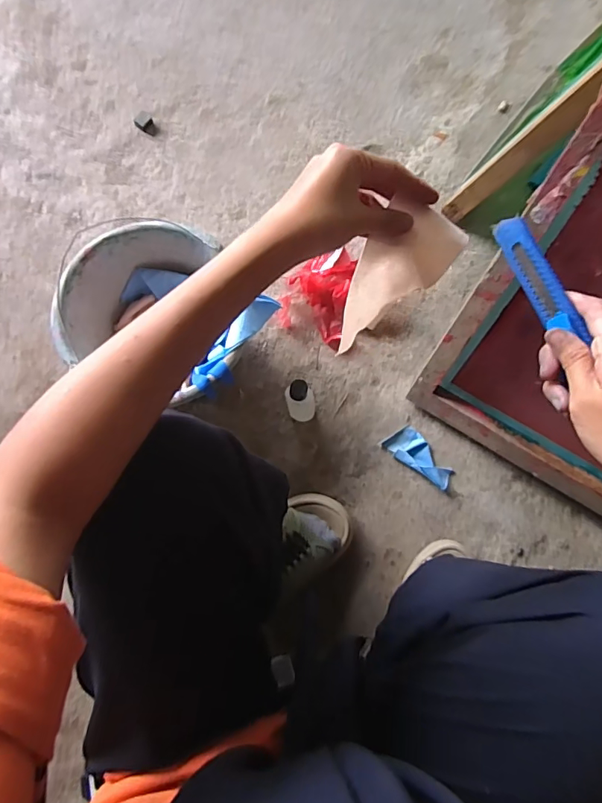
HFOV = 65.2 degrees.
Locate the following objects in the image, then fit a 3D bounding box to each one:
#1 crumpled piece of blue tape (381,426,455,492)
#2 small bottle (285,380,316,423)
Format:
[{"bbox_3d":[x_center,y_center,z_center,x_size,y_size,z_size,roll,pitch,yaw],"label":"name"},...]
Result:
[{"bbox_3d":[0.174,0.083,0.684,0.102,0.015,0.048,44,81,10],"label":"crumpled piece of blue tape"},{"bbox_3d":[0.001,0.000,0.671,0.038,0.095,0.039,0,77,0],"label":"small bottle"}]

